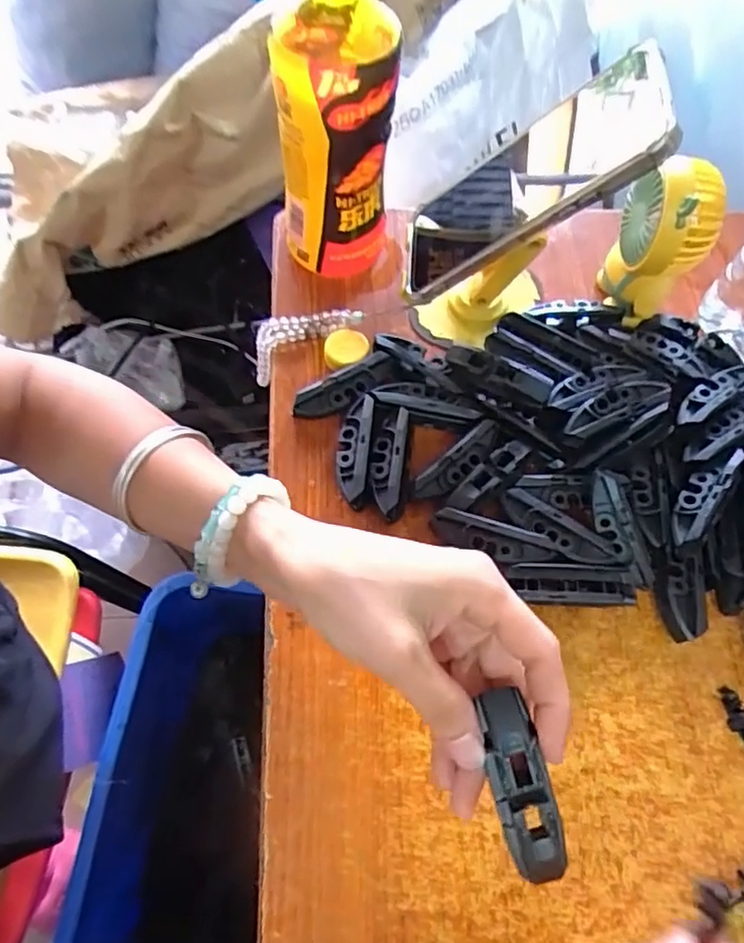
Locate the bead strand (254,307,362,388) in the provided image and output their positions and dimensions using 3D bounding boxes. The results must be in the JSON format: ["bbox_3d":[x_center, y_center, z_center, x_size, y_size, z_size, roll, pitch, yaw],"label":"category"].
[{"bbox_3d":[-0.049,-0.093,0.432,0.089,0.036,0.024,-22,66,12],"label":"bead strand"}]

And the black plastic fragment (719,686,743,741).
[{"bbox_3d":[0.199,0.134,0.332,0.013,0.006,0.035,-4,66,-5],"label":"black plastic fragment"}]

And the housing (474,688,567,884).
[{"bbox_3d":[0.057,0.120,0.234,0.019,0.017,0.070,-13,89,-7],"label":"housing"}]

